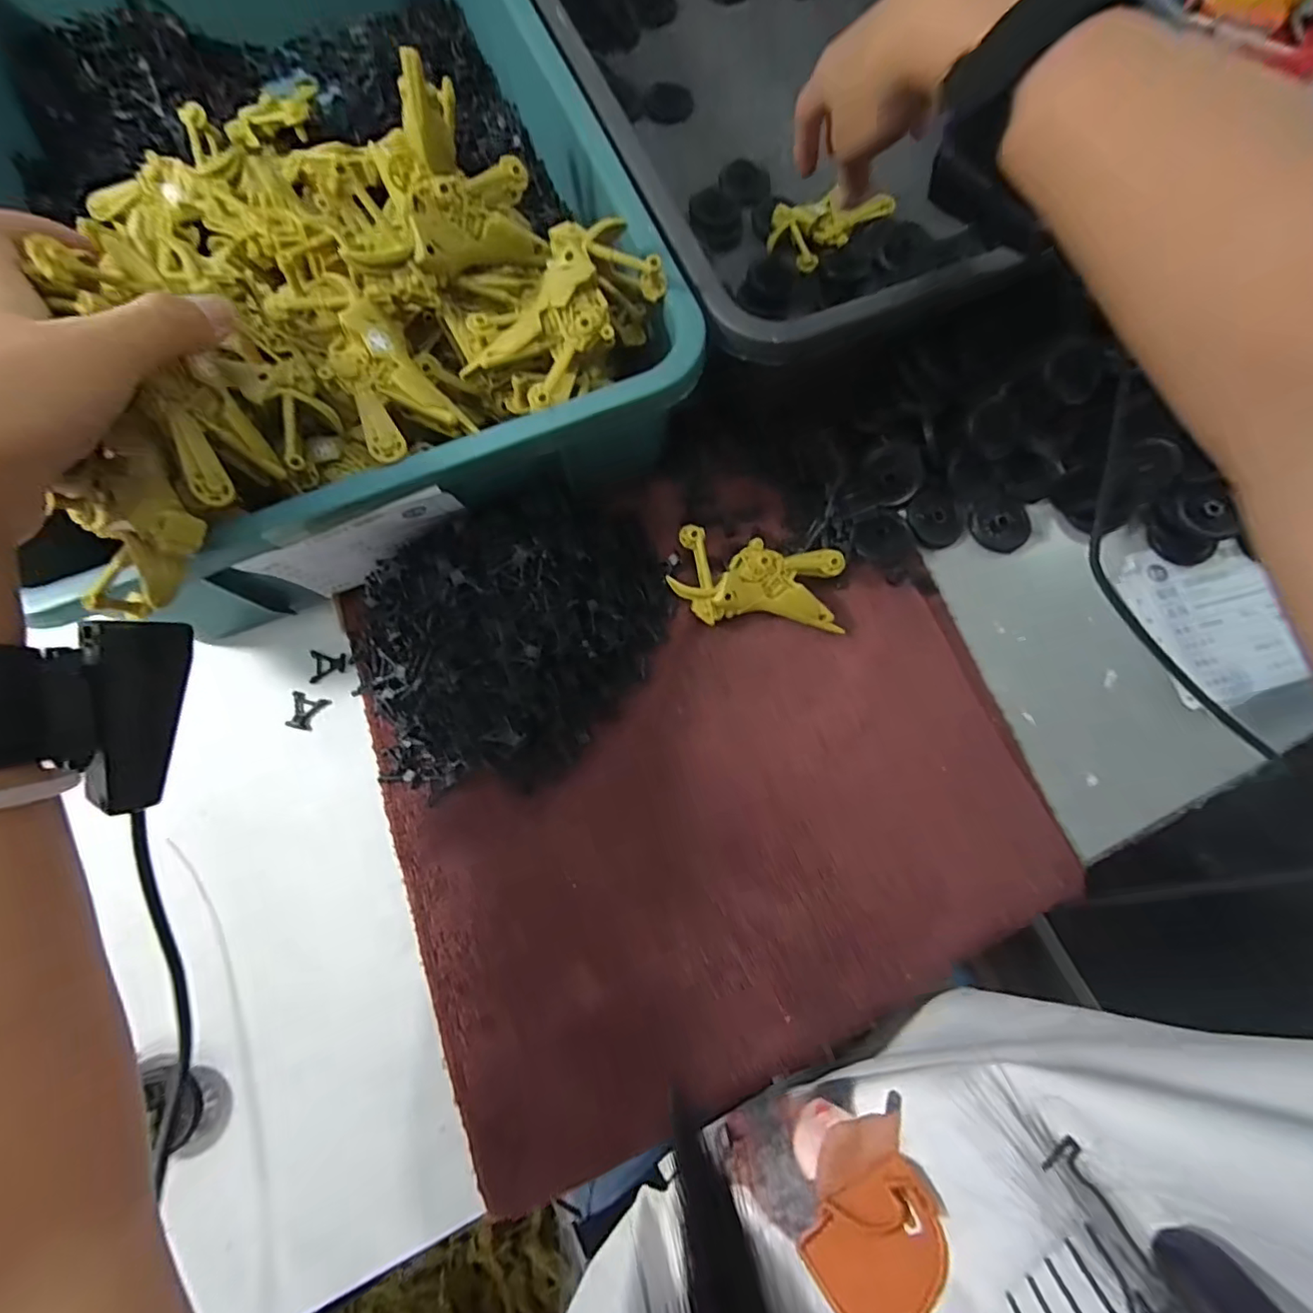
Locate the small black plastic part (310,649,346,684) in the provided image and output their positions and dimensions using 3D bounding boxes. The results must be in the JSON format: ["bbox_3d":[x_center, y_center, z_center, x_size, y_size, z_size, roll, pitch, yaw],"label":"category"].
[{"bbox_3d":[-0.198,0.005,0.339,0.021,0.004,0.020,-4,77,-3],"label":"small black plastic part"}]

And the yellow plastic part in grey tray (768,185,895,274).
[{"bbox_3d":[0.126,-0.328,0.416,0.095,0.015,0.052,-41,81,-10],"label":"yellow plastic part in grey tray"}]

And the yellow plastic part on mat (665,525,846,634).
[{"bbox_3d":[0.060,-0.043,0.333,0.099,0.027,0.051,12,76,1],"label":"yellow plastic part on mat"}]

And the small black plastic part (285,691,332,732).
[{"bbox_3d":[-0.208,0.033,0.332,0.020,0.005,0.021,16,76,2],"label":"small black plastic part"}]

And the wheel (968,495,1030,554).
[{"bbox_3d":[0.225,-0.087,0.368,0.040,0.011,0.037,0,76,-2],"label":"wheel"}]

